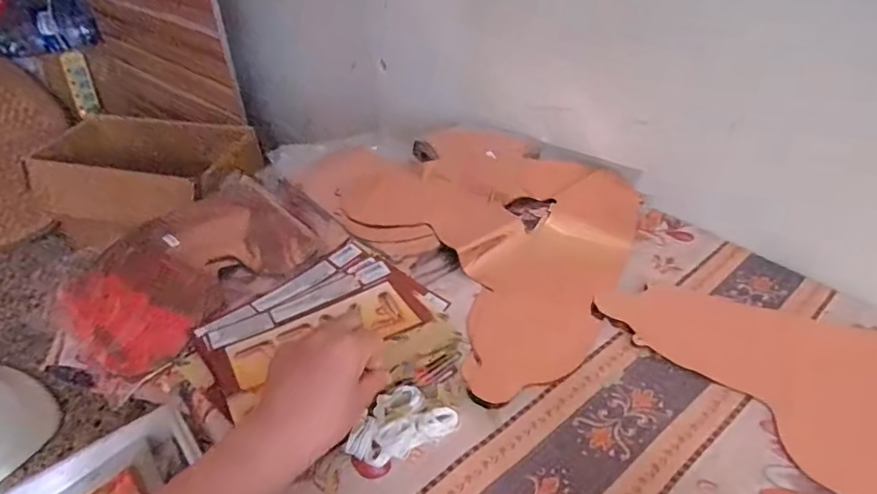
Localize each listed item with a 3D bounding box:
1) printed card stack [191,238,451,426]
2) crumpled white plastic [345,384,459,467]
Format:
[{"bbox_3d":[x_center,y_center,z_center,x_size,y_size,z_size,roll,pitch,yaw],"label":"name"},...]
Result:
[{"bbox_3d":[-0.120,0.063,0.513,0.216,0.030,0.157,-28,45,-28],"label":"printed card stack"},{"bbox_3d":[-0.034,0.157,0.464,0.094,0.024,0.052,-19,41,-18],"label":"crumpled white plastic"}]

